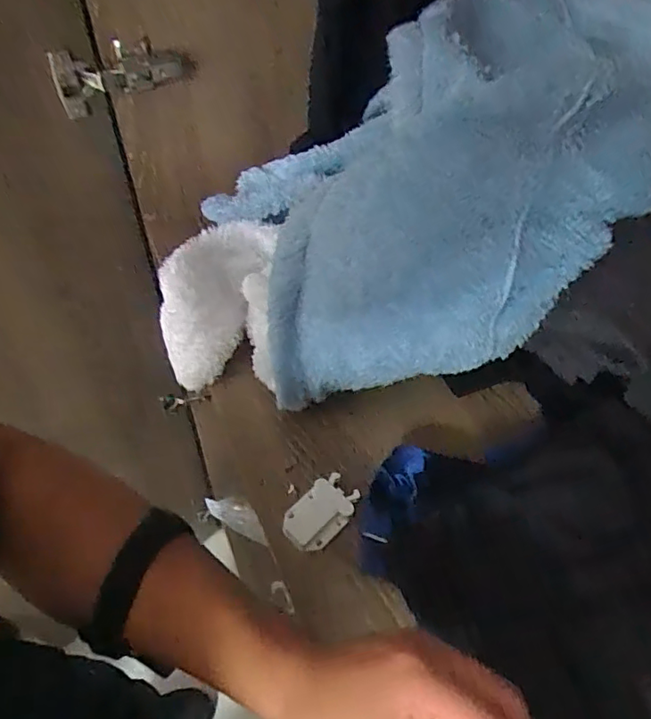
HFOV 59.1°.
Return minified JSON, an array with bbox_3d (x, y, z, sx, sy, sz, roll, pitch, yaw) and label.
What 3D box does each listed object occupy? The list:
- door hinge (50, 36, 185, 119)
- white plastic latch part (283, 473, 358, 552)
[{"bbox_3d":[-0.192,-0.260,0.544,0.118,0.080,0.024,-20,58,-17],"label":"door hinge"},{"bbox_3d":[-0.004,0.130,0.486,0.042,0.017,0.066,34,59,20],"label":"white plastic latch part"}]

